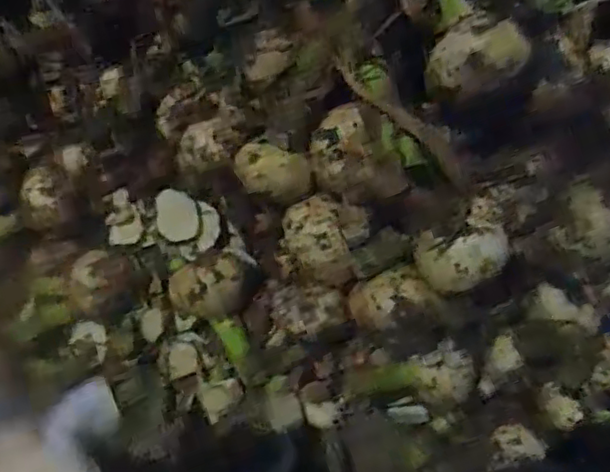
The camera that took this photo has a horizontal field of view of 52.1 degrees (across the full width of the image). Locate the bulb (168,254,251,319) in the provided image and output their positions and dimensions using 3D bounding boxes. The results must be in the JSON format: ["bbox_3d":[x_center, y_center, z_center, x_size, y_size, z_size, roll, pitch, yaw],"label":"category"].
[{"bbox_3d":[-0.067,0.039,0.447,0.053,0.041,0.040,-17,75,-3],"label":"bulb"}]

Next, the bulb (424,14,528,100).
[{"bbox_3d":[0.087,-0.090,0.314,0.047,0.034,0.028,-1,74,1],"label":"bulb"}]

